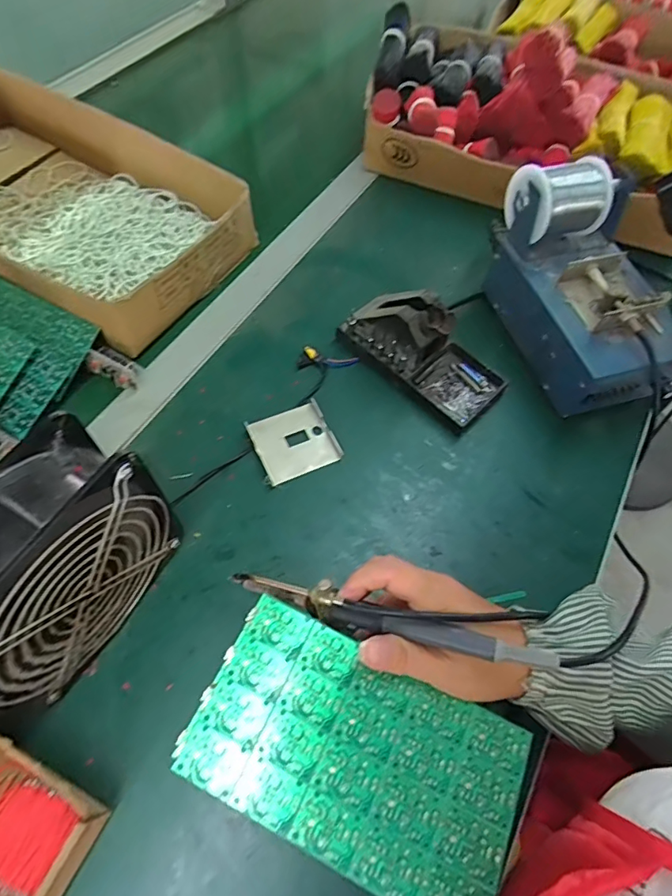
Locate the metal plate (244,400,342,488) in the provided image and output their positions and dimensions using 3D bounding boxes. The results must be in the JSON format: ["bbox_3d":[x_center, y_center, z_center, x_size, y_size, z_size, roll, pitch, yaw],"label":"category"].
[{"bbox_3d":[-0.037,-0.007,0.452,0.069,0.014,0.063,-24,65,-15],"label":"metal plate"}]

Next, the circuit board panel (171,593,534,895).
[{"bbox_3d":[0.011,0.169,0.281,0.177,0.004,0.101,25,61,10],"label":"circuit board panel"}]

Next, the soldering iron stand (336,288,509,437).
[{"bbox_3d":[0.082,-0.101,0.474,0.160,0.072,0.077,41,67,18],"label":"soldering iron stand"}]

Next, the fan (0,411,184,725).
[{"bbox_3d":[-0.173,0.082,0.313,0.058,0.154,0.147,31,64,14],"label":"fan"}]

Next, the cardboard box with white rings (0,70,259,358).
[{"bbox_3d":[-0.318,-0.280,0.557,0.436,0.070,0.239,28,63,12],"label":"cardboard box with white rings"}]

